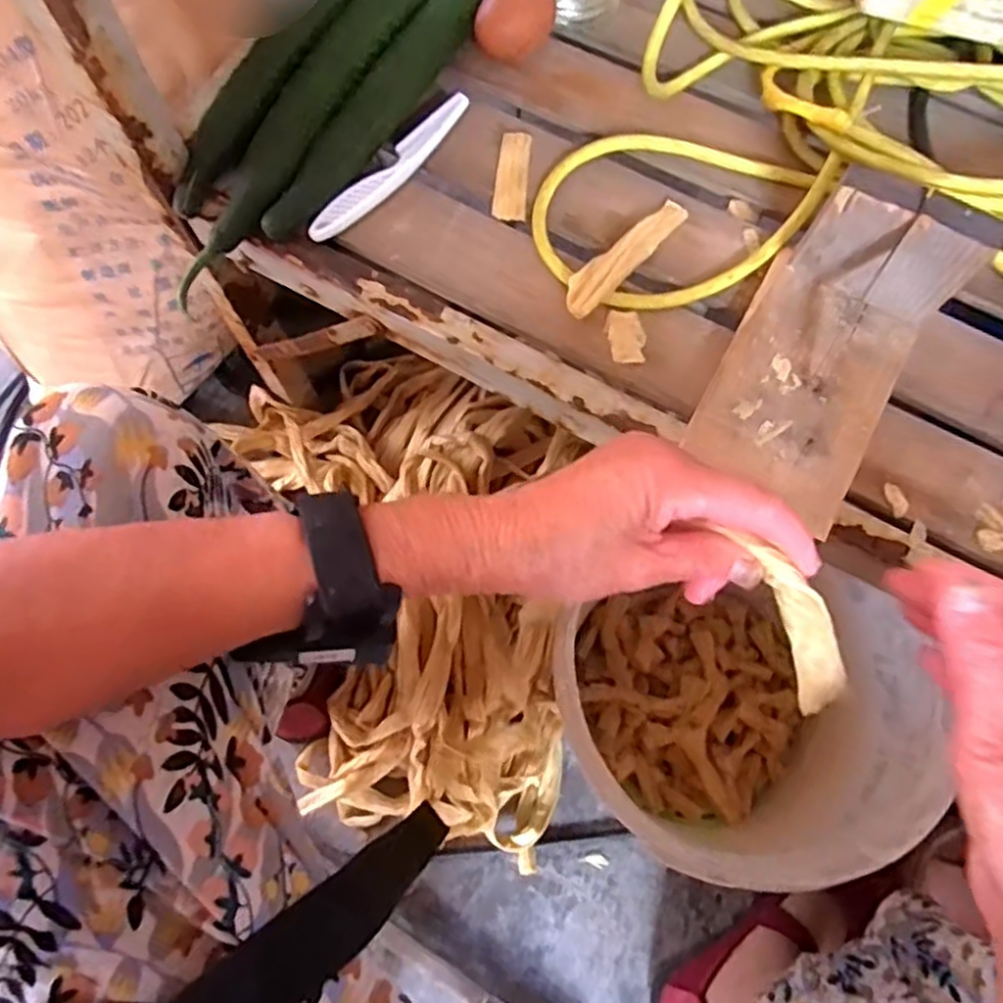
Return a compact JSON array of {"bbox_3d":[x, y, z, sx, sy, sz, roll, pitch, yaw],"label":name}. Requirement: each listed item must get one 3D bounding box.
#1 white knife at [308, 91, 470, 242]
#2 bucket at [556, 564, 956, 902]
[{"bbox_3d":[-0.066,-0.207,0.444,0.019,0.012,0.134,37,78,11],"label":"white knife"},{"bbox_3d":[0.168,0.177,0.577,0.246,0.236,0.240,0,72,1],"label":"bucket"}]

